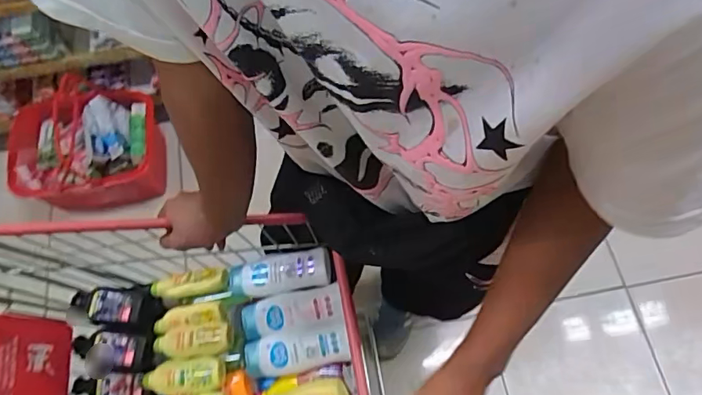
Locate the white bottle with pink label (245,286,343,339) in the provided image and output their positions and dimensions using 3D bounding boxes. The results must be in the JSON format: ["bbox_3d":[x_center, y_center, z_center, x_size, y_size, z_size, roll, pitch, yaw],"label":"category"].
[{"bbox_3d":[-0.094,0.181,0.797,0.160,0.032,0.061,-9,67,-2],"label":"white bottle with pink label"}]

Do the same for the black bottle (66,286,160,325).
[{"bbox_3d":[-0.411,0.187,0.874,0.144,0.034,0.065,-2,67,1],"label":"black bottle"}]

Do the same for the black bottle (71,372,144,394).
[{"bbox_3d":[-0.401,0.321,0.842,0.119,0.036,0.052,-1,67,2],"label":"black bottle"}]

